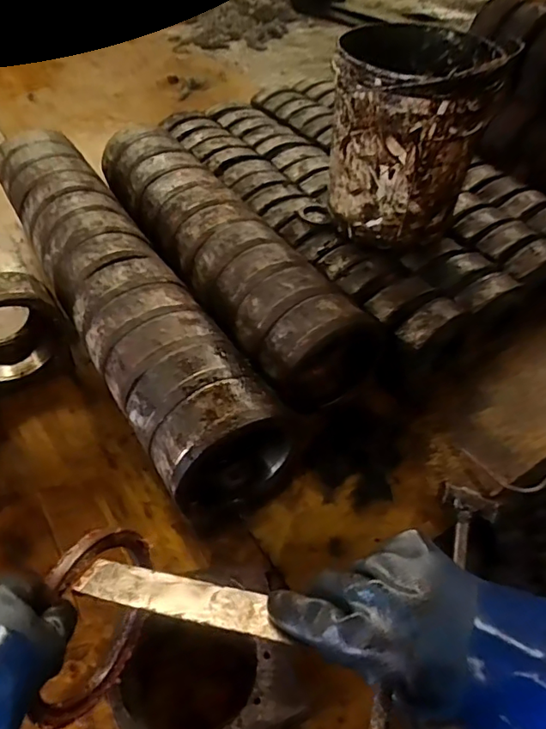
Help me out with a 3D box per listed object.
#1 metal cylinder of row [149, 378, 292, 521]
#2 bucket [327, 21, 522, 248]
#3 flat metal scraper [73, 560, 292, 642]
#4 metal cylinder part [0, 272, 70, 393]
[{"bbox_3d":[-0.077,0.149,0.888,0.227,0.245,0.113,-26,53,-23],"label":"metal cylinder of row"},{"bbox_3d":[0.275,-0.462,1.082,0.269,0.349,0.287,0,47,0],"label":"bucket"},{"bbox_3d":[-0.068,0.167,0.382,0.159,0.004,0.035,4,23,18],"label":"flat metal scraper"},{"bbox_3d":[-0.537,-0.052,1.070,0.225,0.248,0.124,-21,51,-19],"label":"metal cylinder part"}]

